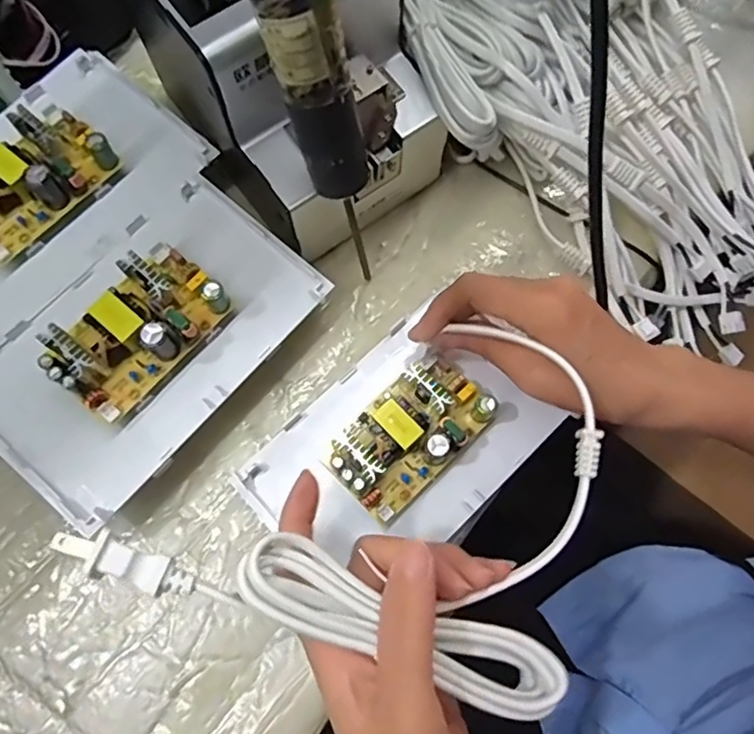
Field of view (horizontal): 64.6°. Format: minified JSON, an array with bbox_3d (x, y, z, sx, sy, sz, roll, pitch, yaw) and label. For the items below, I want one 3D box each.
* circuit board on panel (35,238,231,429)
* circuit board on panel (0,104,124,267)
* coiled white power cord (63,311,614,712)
[{"bbox_3d":[-0.137,-0.022,0.338,0.059,0.035,0.100,40,77,12],"label":"circuit board on panel"},{"bbox_3d":[-0.217,-0.116,0.367,0.059,0.037,0.100,38,77,11],"label":"circuit board on panel"},{"bbox_3d":[0.004,0.037,0.272,0.205,0.069,0.173,18,73,6],"label":"coiled white power cord"}]

